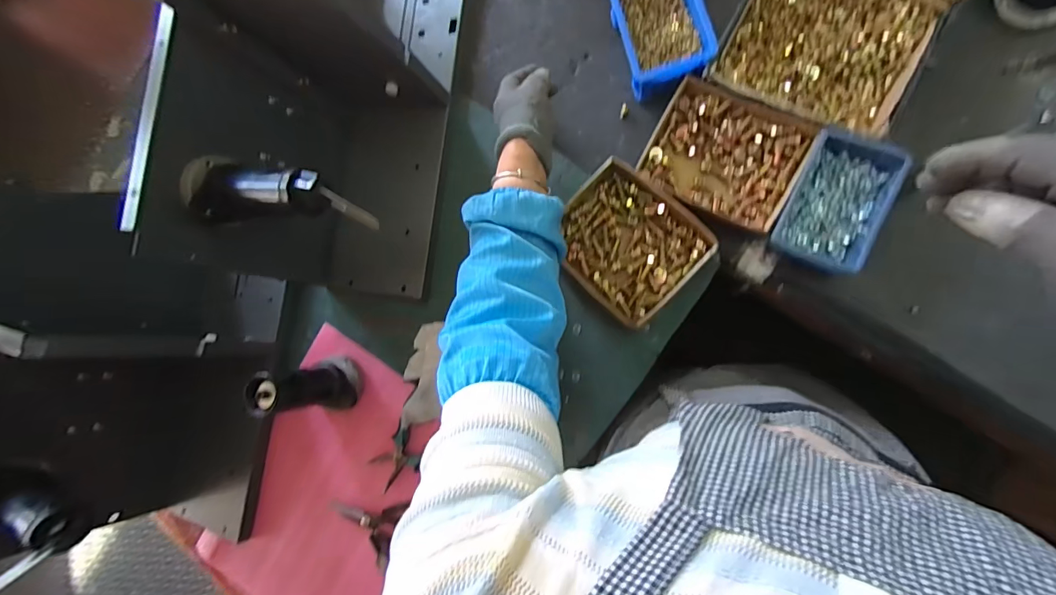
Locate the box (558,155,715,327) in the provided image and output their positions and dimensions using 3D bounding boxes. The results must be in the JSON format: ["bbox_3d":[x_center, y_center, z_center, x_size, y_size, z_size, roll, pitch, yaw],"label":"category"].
[{"bbox_3d":[0.119,-0.067,0.550,0.168,0.041,0.145,44,95,12],"label":"box"}]

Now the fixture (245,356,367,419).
[{"bbox_3d":[-0.275,0.112,0.566,0.071,0.132,0.065,0,85,10],"label":"fixture"}]

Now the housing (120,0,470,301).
[{"bbox_3d":[-0.234,-0.255,0.540,0.216,0.234,0.522,6,86,11],"label":"housing"}]

